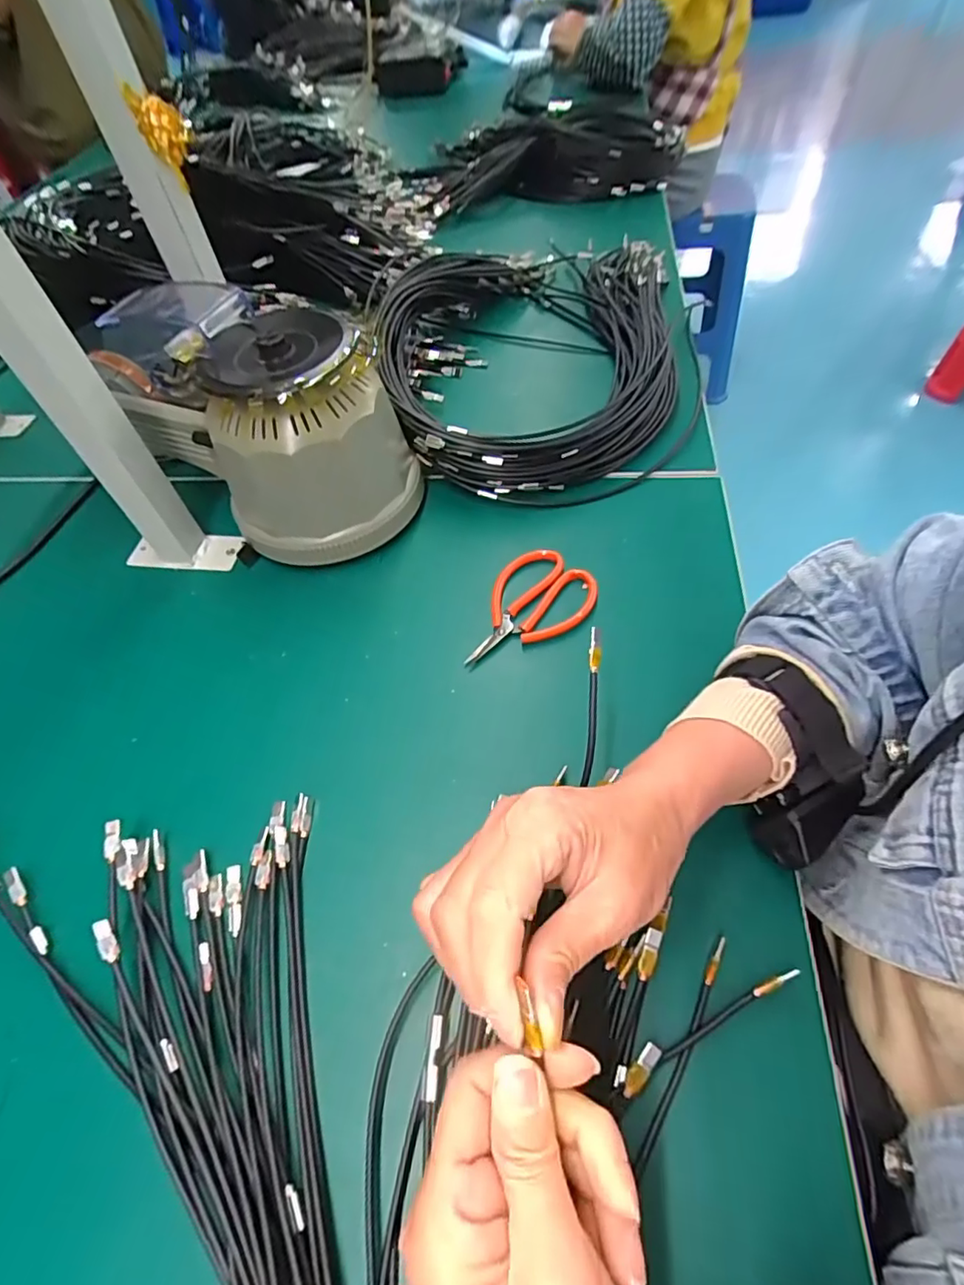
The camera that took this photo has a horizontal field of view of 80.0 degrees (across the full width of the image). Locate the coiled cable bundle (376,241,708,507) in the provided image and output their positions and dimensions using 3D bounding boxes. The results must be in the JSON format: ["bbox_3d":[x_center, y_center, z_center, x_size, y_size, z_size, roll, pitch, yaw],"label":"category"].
[{"bbox_3d":[0.060,-0.321,0.590,0.291,0.081,0.443,1,56,5],"label":"coiled cable bundle"}]

